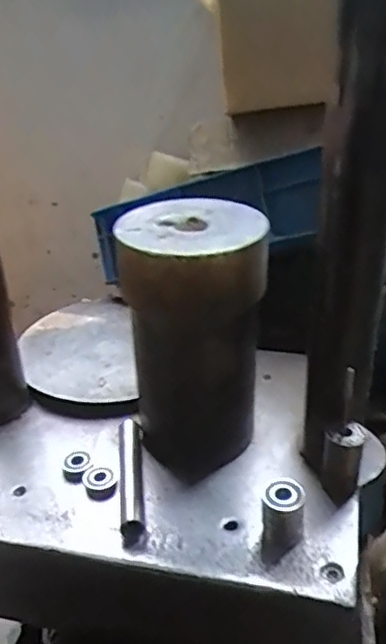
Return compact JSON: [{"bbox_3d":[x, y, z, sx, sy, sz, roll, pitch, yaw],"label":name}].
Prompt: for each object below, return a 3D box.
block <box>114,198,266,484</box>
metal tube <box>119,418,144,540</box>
[{"bbox_3d":[0.006,0.016,0.658,0.135,0.245,0.136,-2,30,1],"label":"block"},{"bbox_3d":[-0.065,0.153,0.647,0.023,0.019,0.153,-4,30,-4],"label":"metal tube"}]

